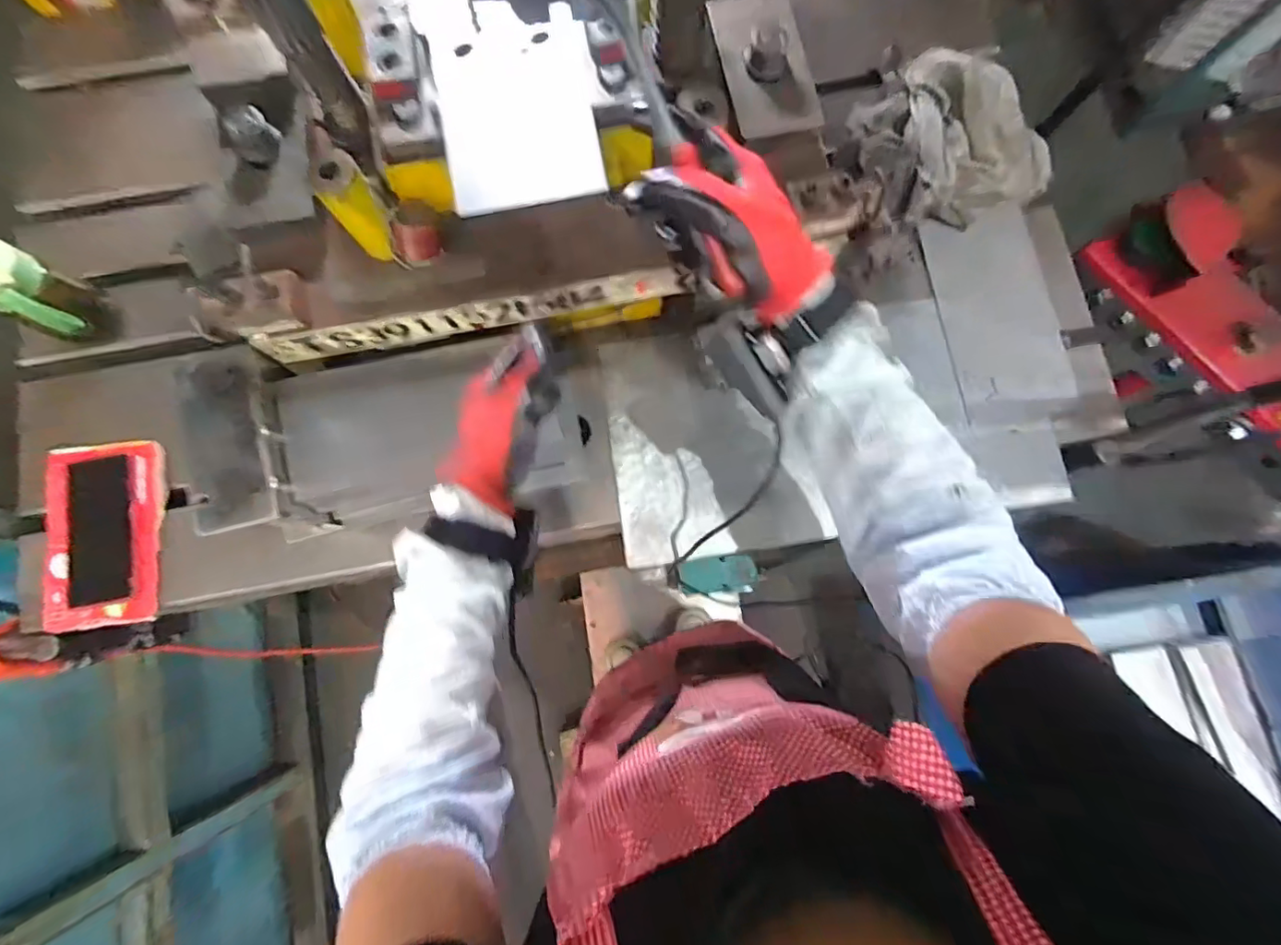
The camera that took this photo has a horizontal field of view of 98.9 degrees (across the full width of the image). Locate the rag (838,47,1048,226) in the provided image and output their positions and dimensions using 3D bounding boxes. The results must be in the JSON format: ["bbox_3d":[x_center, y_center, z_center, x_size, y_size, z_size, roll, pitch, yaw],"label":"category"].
[{"bbox_3d":[0.359,-0.394,0.639,0.191,0.070,0.202,-25,80,-5],"label":"rag"}]

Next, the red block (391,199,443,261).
[{"bbox_3d":[-0.202,-0.220,0.493,0.043,0.038,0.045,-13,80,-2],"label":"red block"}]

